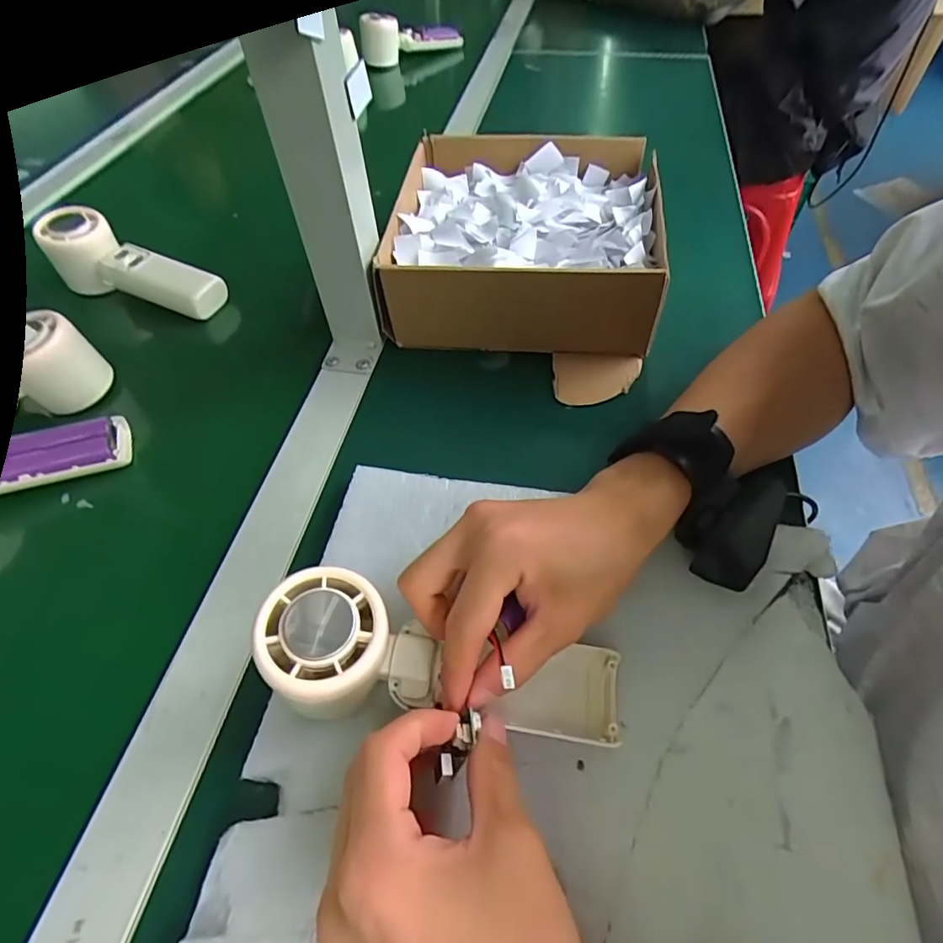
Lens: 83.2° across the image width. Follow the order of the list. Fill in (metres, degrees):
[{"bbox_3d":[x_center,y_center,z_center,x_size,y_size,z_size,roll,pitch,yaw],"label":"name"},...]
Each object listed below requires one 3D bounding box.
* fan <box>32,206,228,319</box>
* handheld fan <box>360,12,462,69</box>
[{"bbox_3d":[-0.301,-0.182,0.462,0.168,0.054,0.048,20,57,17],"label":"fan"},{"bbox_3d":[-0.094,-0.693,0.853,0.165,0.063,0.062,-11,54,-5],"label":"handheld fan"}]

